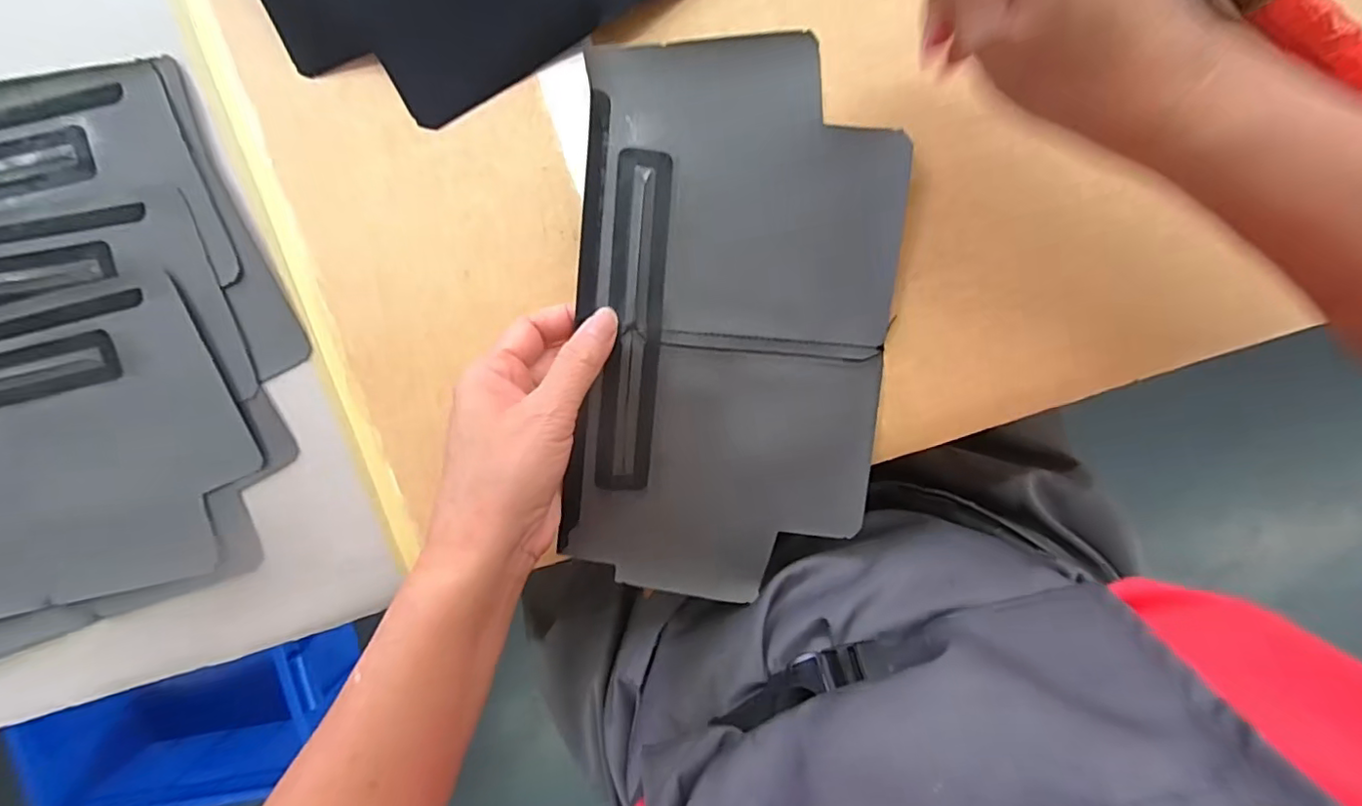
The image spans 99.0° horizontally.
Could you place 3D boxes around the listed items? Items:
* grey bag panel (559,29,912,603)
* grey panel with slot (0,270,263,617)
[{"bbox_3d":[0.028,-0.039,0.309,0.160,0.013,0.287,4,96,-3],"label":"grey bag panel"},{"bbox_3d":[-0.388,0.038,0.337,0.281,0.009,0.169,-12,98,3],"label":"grey panel with slot"}]

